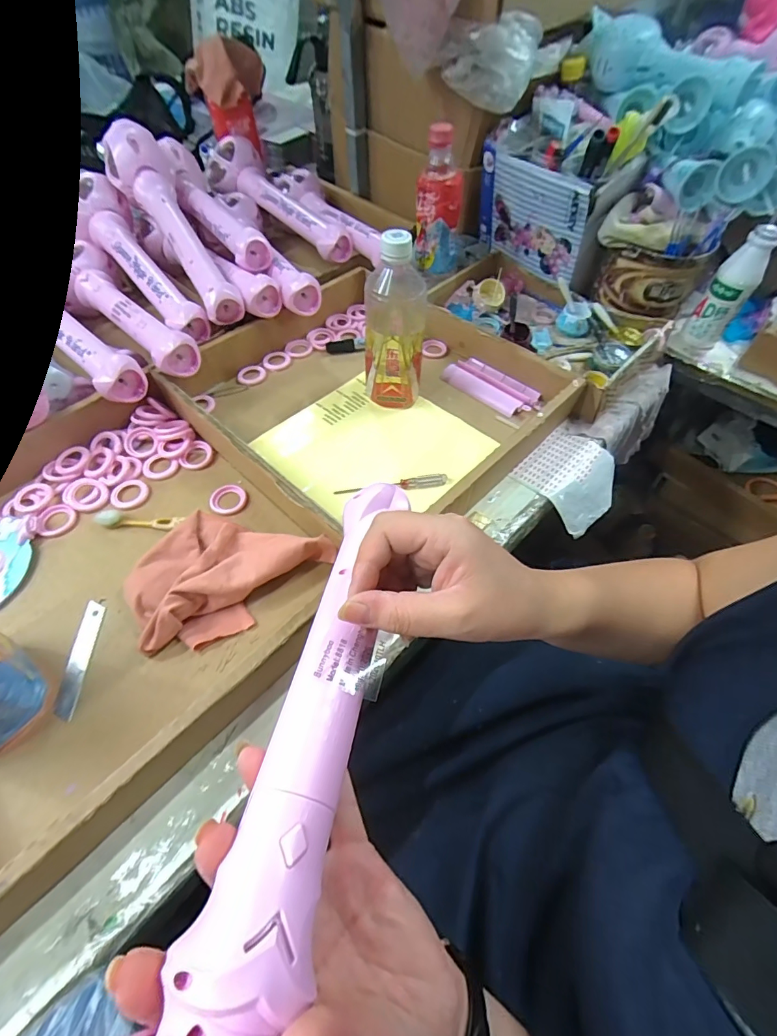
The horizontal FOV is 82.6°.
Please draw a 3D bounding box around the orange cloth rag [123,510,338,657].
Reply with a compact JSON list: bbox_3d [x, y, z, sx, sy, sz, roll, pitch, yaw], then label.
[{"bbox_3d":[-0.156,0.042,0.407,0.164,0.040,0.125,-39,65,-23],"label":"orange cloth rag"}]

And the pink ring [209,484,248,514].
[{"bbox_3d":[-0.170,-0.020,0.468,0.038,0.006,0.034,-16,58,-11],"label":"pink ring"}]

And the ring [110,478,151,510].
[{"bbox_3d":[-0.276,-0.027,0.472,0.039,0.004,0.037,1,57,-1],"label":"ring"}]

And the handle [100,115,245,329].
[{"bbox_3d":[-0.283,-0.395,0.586,0.086,0.059,0.345,-27,77,-18],"label":"handle"}]

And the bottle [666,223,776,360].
[{"bbox_3d":[0.443,-0.293,0.590,0.056,0.152,0.050,37,63,21],"label":"bottle"}]

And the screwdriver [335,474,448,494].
[{"bbox_3d":[0.003,-0.036,0.478,0.121,0.014,0.009,-7,57,-6],"label":"screwdriver"}]

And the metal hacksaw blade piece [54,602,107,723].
[{"bbox_3d":[-0.267,0.120,0.380,0.022,0.007,0.097,-12,56,8],"label":"metal hacksaw blade piece"}]

